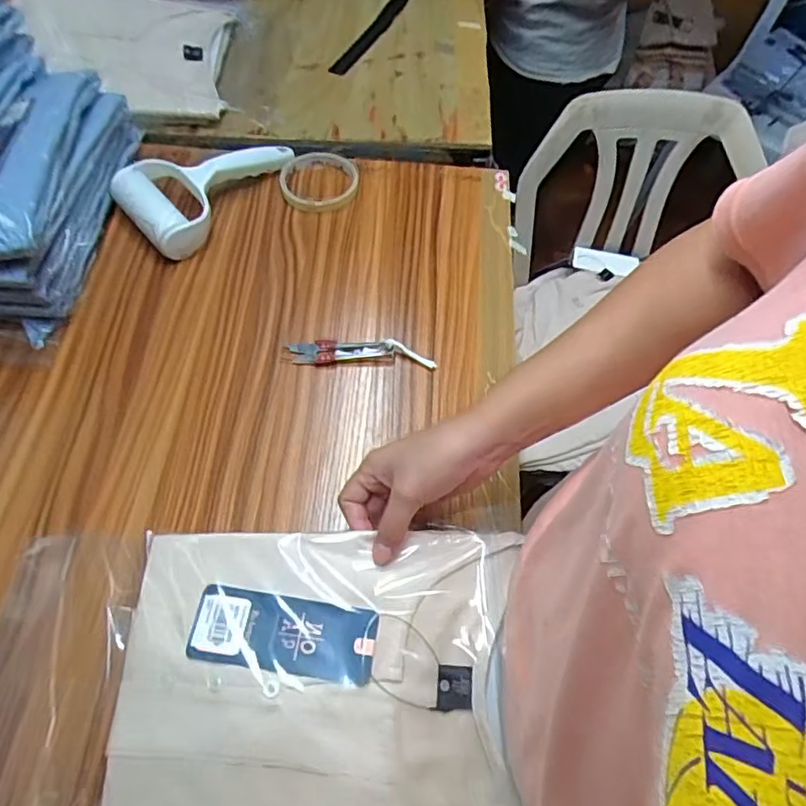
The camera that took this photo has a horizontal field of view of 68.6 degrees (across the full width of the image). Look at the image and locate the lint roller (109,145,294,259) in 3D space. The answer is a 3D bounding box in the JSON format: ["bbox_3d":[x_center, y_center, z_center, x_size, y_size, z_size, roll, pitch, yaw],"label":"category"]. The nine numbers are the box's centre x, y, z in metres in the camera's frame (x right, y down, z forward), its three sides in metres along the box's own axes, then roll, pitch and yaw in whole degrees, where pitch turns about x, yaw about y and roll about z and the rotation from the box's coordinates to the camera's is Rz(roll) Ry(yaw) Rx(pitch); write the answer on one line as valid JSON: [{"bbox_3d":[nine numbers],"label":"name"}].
[{"bbox_3d":[-0.199,-0.232,0.627,0.184,0.042,0.111,-37,67,-21],"label":"lint roller"}]

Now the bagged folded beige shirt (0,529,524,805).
[{"bbox_3d":[-0.114,0.193,0.386,0.368,0.035,0.211,-3,65,5],"label":"bagged folded beige shirt"}]

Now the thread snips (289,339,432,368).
[{"bbox_3d":[-0.038,-0.048,0.545,0.131,0.012,0.026,0,60,-1],"label":"thread snips"}]

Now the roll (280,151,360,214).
[{"bbox_3d":[-0.092,-0.244,0.656,0.084,0.017,0.088,1,60,-1],"label":"roll"}]

